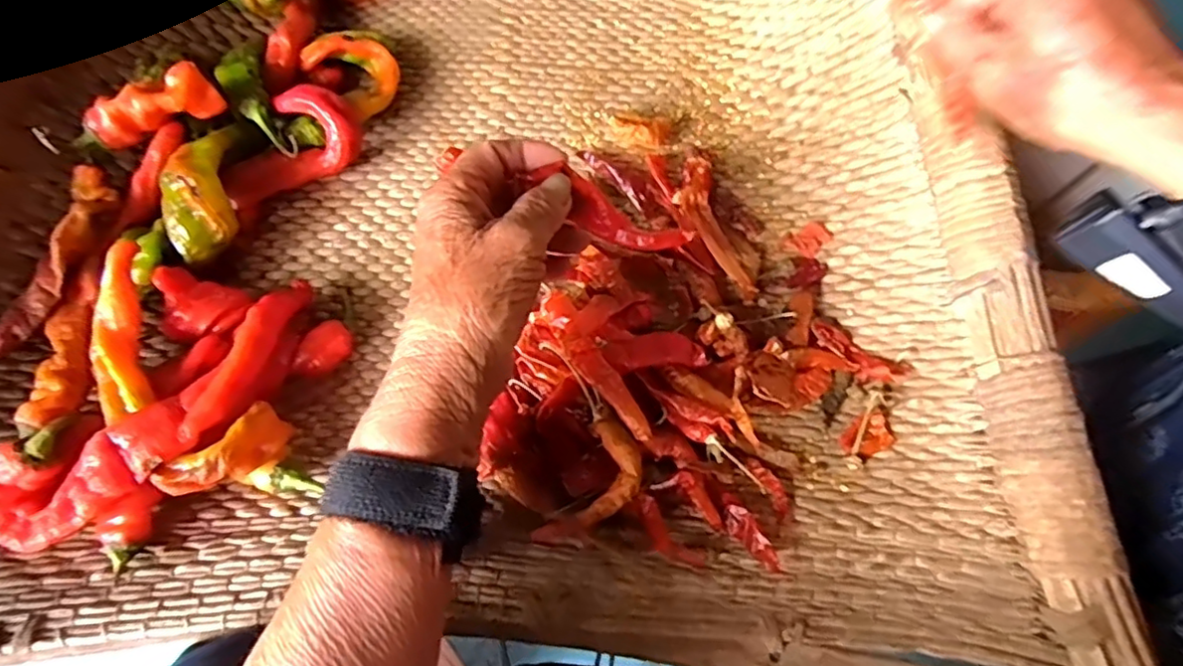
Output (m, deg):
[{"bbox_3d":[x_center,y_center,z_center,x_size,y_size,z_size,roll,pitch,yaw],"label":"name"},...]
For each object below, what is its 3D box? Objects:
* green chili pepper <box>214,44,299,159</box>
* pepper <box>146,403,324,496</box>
[{"bbox_3d":[-0.223,-0.154,0.404,0.029,0.023,0.100,-25,70,-10],"label":"green chili pepper"},{"bbox_3d":[-0.177,0.067,0.309,0.038,0.037,0.057,40,73,15],"label":"pepper"}]

